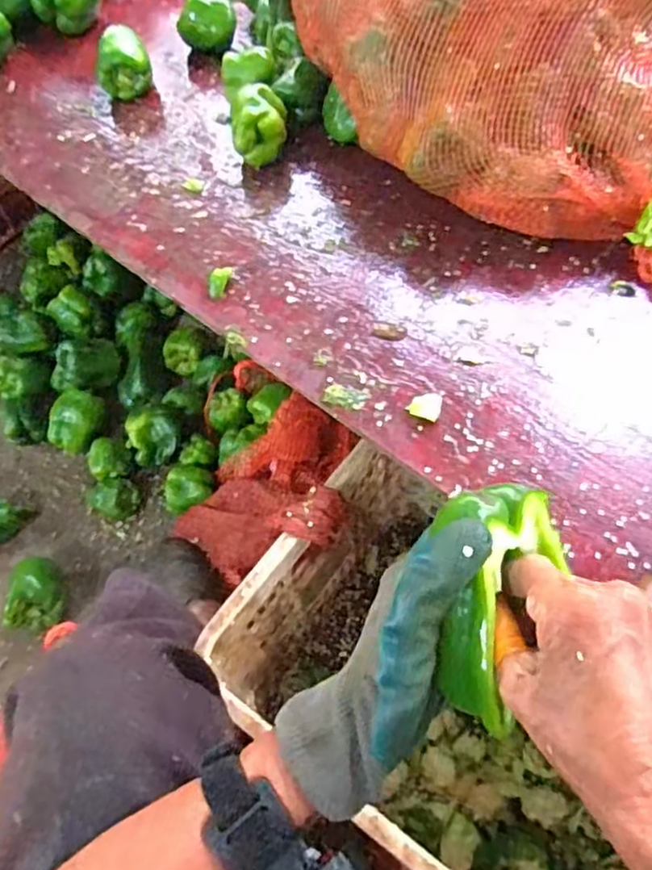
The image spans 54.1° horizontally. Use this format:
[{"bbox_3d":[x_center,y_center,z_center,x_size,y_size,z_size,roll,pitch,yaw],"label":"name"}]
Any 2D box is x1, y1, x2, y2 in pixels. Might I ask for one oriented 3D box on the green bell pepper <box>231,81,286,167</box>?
[{"bbox_3d":[-0.080,-0.367,0.770,0.065,0.076,0.074,-2,59,3],"label":"green bell pepper"}]

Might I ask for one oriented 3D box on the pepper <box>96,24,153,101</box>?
[{"bbox_3d":[-0.269,-0.491,0.849,0.071,0.070,0.081,-13,59,-3],"label":"pepper"}]

